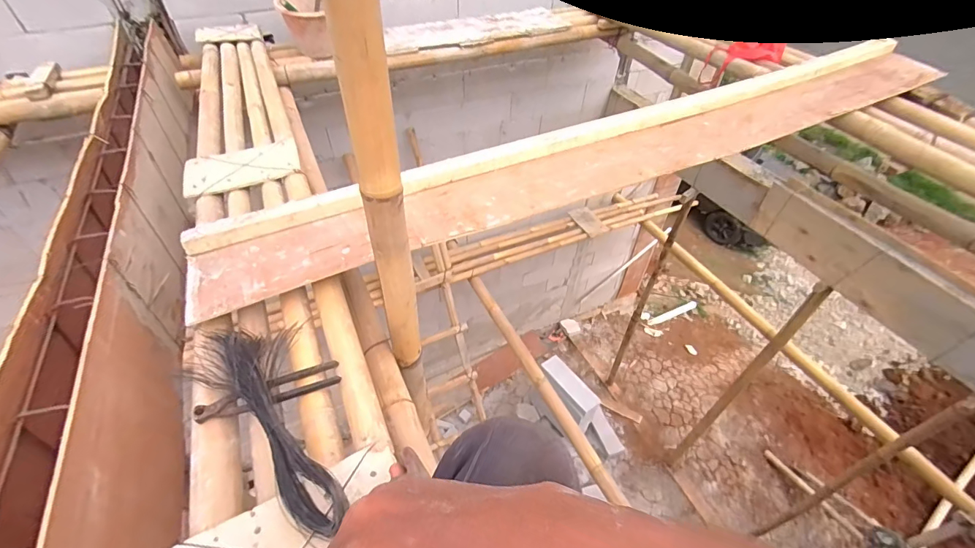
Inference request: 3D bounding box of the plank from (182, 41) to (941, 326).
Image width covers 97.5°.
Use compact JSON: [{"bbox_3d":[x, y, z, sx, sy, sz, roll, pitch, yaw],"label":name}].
[{"bbox_3d":[0.445,-0.347,1.166,2.293,0.041,0.265,-18,51,-17],"label":"plank"}]

